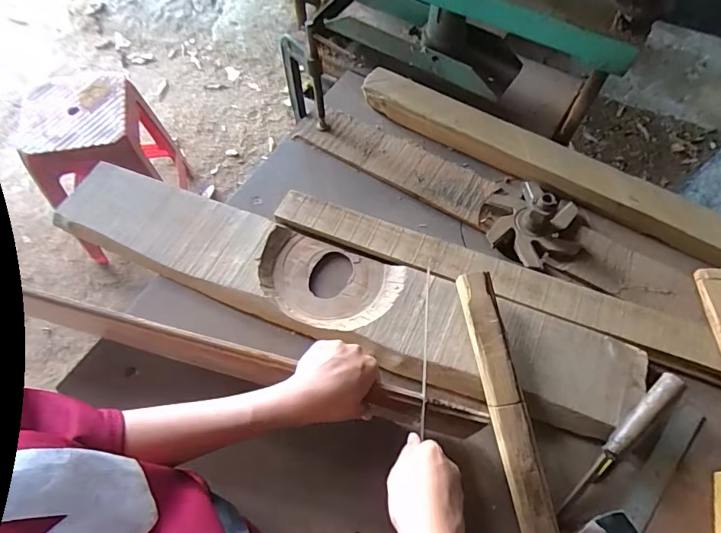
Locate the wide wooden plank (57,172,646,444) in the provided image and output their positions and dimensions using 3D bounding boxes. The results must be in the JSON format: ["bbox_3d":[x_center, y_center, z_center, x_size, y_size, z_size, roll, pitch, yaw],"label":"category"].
[{"bbox_3d":[-0.056,0.033,0.615,0.833,0.039,0.154,19,64,9],"label":"wide wooden plank"}]

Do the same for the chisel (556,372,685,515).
[{"bbox_3d":[0.294,0.202,0.508,0.022,0.021,0.201,41,91,18],"label":"chisel"}]

